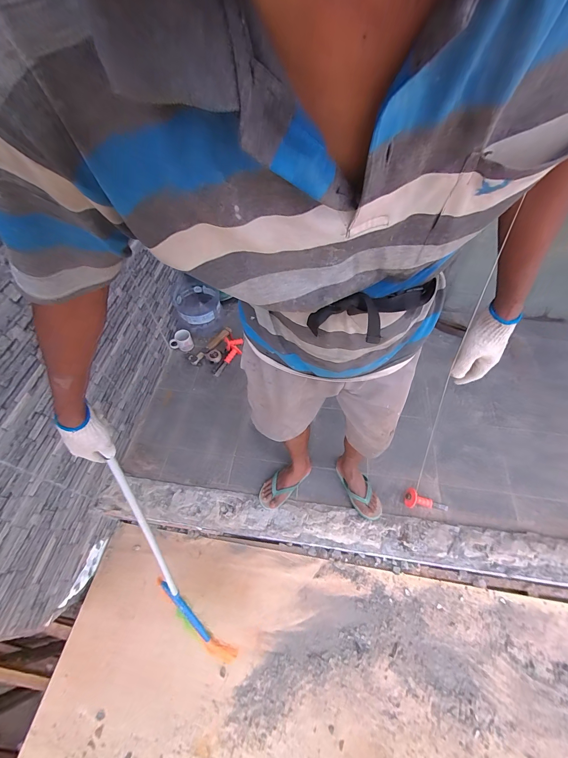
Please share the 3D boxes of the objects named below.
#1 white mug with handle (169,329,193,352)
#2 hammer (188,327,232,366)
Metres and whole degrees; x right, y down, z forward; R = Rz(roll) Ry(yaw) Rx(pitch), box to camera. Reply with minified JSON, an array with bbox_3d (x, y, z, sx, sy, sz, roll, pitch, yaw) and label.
[{"bbox_3d":[-0.557,-0.203,1.627,0.119,0.073,0.088,-21,59,-12],"label":"white mug with handle"},{"bbox_3d":[-0.403,-0.188,1.642,0.063,0.026,0.291,32,62,20],"label":"hammer"}]

